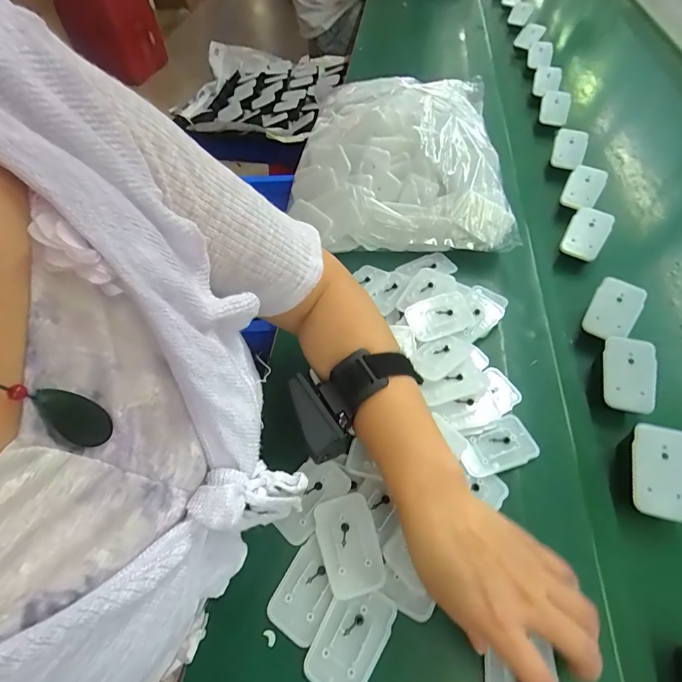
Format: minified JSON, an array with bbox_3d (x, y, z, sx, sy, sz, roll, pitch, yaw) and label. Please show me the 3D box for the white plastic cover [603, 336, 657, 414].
[{"bbox_3d":[0.266,0.030,0.360,0.041,0.009,0.068,8,76,11],"label":"white plastic cover"}]

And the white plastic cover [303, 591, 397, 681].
[{"bbox_3d":[0.007,0.213,0.281,0.045,0.008,0.068,26,61,19],"label":"white plastic cover"}]

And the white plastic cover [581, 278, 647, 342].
[{"bbox_3d":[0.283,-0.032,0.405,0.044,0.008,0.064,27,85,19],"label":"white plastic cover"}]

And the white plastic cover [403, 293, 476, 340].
[{"bbox_3d":[0.107,-0.029,0.422,0.071,0.006,0.048,-20,57,-11],"label":"white plastic cover"}]

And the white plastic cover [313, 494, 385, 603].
[{"bbox_3d":[0.006,0.161,0.310,0.045,0.010,0.069,-14,56,-6],"label":"white plastic cover"}]

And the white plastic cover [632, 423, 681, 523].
[{"bbox_3d":[0.256,0.104,0.312,0.041,0.006,0.069,9,77,20],"label":"white plastic cover"}]

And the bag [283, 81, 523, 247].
[{"bbox_3d":[0.082,-0.258,0.536,0.282,0.096,0.282,5,56,7],"label":"bag"}]

